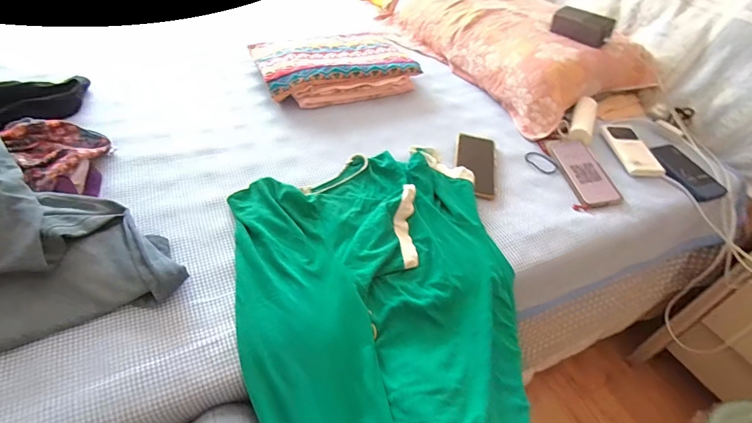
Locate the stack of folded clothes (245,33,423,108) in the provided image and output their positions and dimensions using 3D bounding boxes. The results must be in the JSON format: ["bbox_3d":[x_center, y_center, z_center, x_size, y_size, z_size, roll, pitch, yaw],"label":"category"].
[{"bbox_3d":[-0.100,-0.344,0.909,0.332,0.065,0.245,-16,49,-21],"label":"stack of folded clothes"}]

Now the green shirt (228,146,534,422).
[{"bbox_3d":[0.023,0.134,0.509,0.376,0.080,0.561,-8,47,-14],"label":"green shirt"}]

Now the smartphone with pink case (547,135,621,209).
[{"bbox_3d":[0.392,-0.080,0.738,0.078,0.012,0.175,-10,55,-2],"label":"smartphone with pink case"}]

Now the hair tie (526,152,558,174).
[{"bbox_3d":[0.324,-0.096,0.758,0.042,0.005,0.066,-23,52,-26],"label":"hair tie"}]

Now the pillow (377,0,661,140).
[{"bbox_3d":[0.342,-0.469,1.039,0.360,0.137,0.675,-17,49,-22],"label":"pillow"}]

